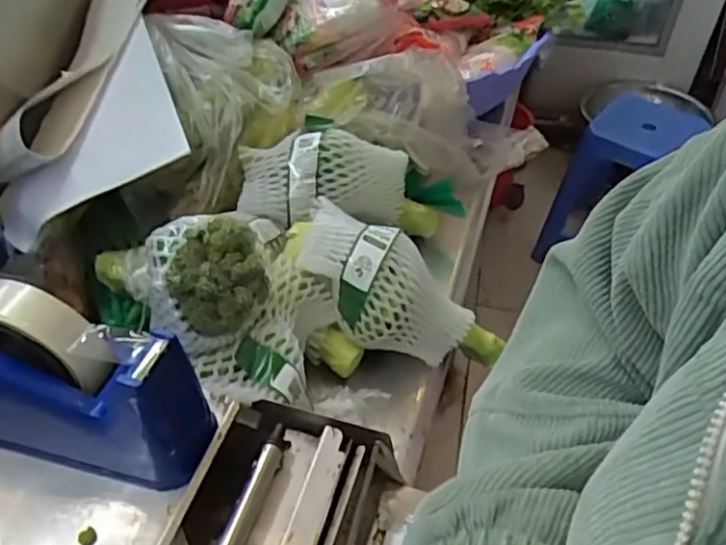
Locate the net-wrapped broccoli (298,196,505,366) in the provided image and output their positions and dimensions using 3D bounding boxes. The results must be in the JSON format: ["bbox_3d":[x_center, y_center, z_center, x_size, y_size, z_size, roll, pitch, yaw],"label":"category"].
[{"bbox_3d":[0.039,0.027,0.589,0.218,0.074,0.084,38,42,-20],"label":"net-wrapped broccoli"}]

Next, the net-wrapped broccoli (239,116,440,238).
[{"bbox_3d":[-0.012,-0.093,0.664,0.209,0.078,0.099,6,40,-27],"label":"net-wrapped broccoli"}]

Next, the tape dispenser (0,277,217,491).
[{"bbox_3d":[-0.204,0.062,0.410,0.197,0.114,0.065,14,46,13],"label":"tape dispenser"}]

